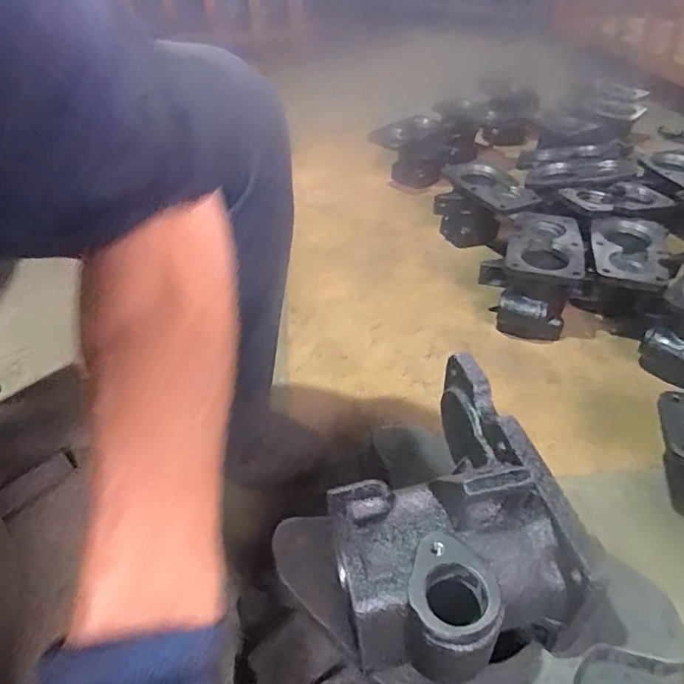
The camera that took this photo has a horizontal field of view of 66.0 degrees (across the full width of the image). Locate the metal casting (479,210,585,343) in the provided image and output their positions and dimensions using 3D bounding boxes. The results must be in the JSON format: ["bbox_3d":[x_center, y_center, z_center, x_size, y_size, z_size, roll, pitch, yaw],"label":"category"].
[{"bbox_3d":[0.308,-0.115,0.863,0.142,0.129,0.196,14,44,16],"label":"metal casting"}]

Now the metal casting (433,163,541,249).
[{"bbox_3d":[0.270,-0.251,1.013,0.195,0.135,0.102,33,52,32],"label":"metal casting"}]

